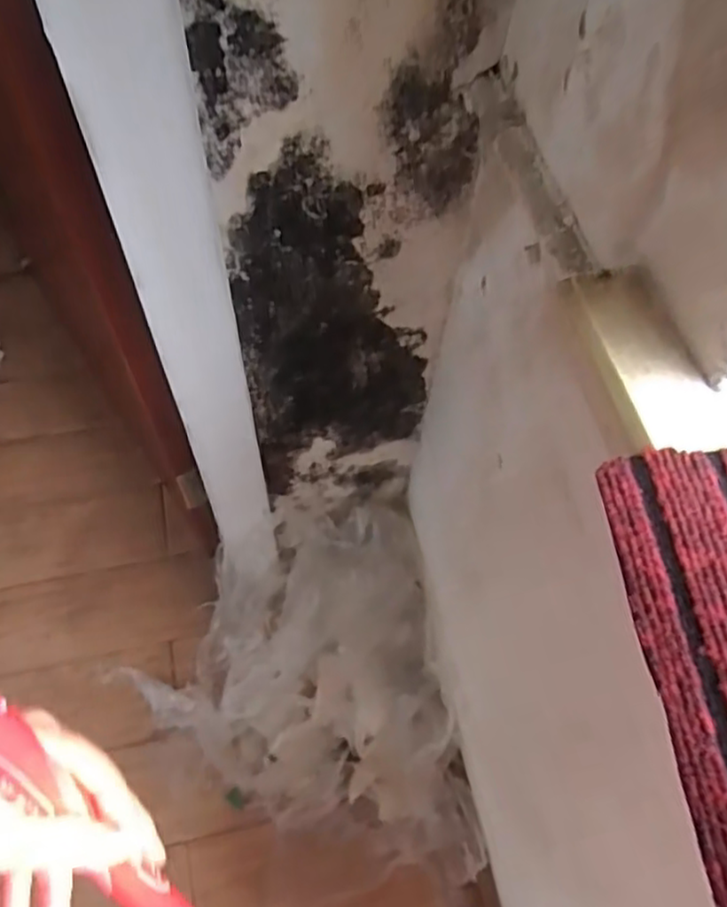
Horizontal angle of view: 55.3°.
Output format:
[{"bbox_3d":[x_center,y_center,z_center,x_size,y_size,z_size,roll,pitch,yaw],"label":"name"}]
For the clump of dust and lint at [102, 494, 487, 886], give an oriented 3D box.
[{"bbox_3d":[-0.102,0.345,0.985,0.427,0.201,0.482,-9,62,-6],"label":"clump of dust and lint"}]

